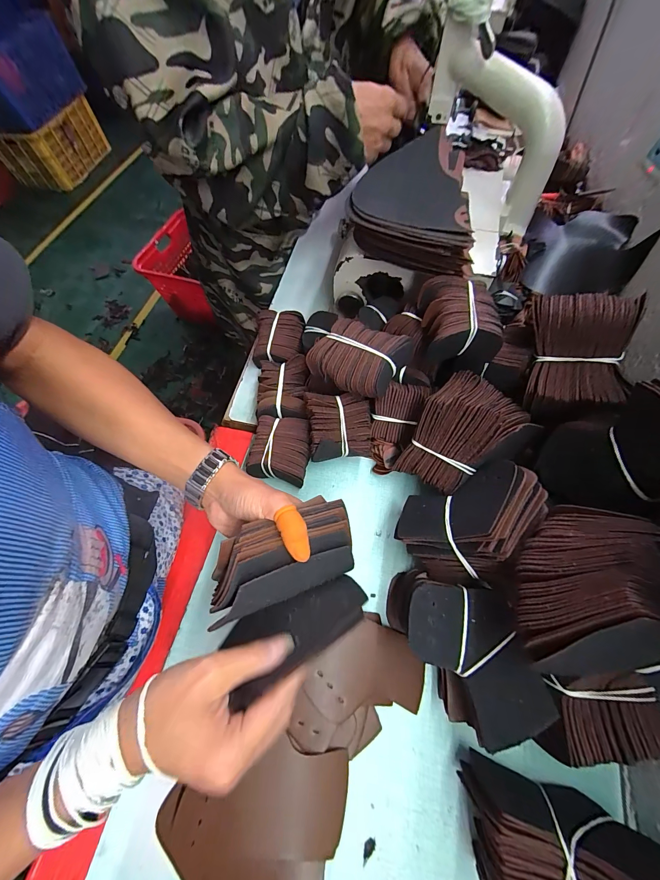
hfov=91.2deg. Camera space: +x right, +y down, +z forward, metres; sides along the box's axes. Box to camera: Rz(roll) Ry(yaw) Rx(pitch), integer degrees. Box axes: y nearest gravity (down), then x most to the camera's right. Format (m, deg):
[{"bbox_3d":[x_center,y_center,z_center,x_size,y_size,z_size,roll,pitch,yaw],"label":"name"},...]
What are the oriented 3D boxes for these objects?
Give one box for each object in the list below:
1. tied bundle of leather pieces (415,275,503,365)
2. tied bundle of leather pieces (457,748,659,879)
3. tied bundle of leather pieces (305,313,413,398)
[{"bbox_3d":[0.153,-0.138,0.396,0.085,0.079,0.080,3,66,4],"label":"tied bundle of leather pieces"},{"bbox_3d":[0.187,0.342,0.258,0.142,0.113,0.076,14,67,9],"label":"tied bundle of leather pieces"},{"bbox_3d":[0.032,-0.099,0.408,0.116,0.067,0.079,25,70,13],"label":"tied bundle of leather pieces"}]

